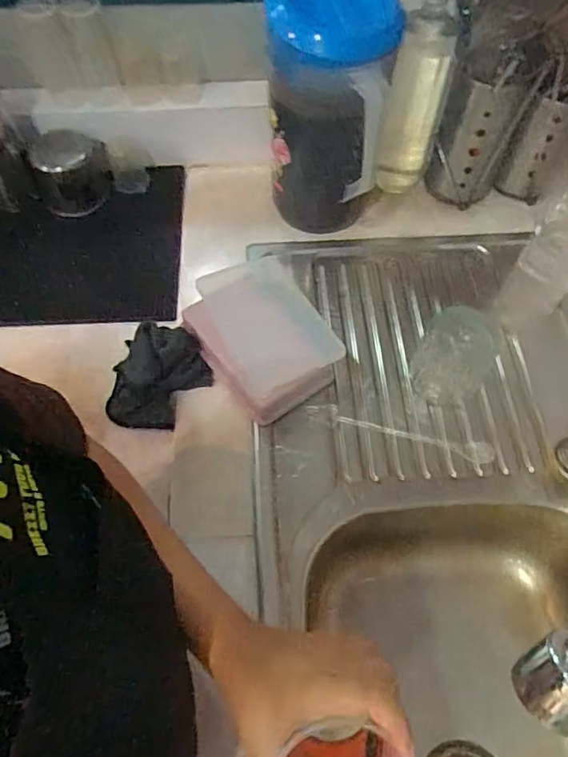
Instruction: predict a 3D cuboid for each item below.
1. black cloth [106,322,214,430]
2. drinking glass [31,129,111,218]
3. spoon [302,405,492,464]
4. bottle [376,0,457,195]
[{"bbox_3d":[-0.149,-0.004,0.663,0.116,0.030,0.126,2,60,0],"label":"black cloth"},{"bbox_3d":[-0.323,-0.310,0.844,0.111,0.096,0.105,-20,62,-12],"label":"drinking glass"},{"bbox_3d":[0.134,0.061,0.639,0.216,0.010,0.025,15,61,8],"label":"spoon"},{"bbox_3d":[0.179,-0.390,0.757,0.069,0.255,0.067,6,60,3],"label":"bottle"}]

